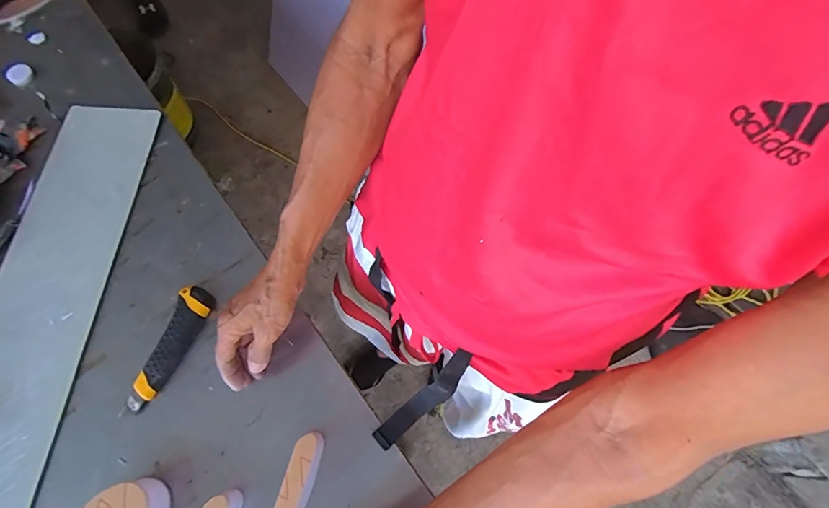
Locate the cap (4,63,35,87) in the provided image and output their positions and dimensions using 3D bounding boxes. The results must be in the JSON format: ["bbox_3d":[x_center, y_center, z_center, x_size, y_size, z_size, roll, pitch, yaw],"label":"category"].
[{"bbox_3d":[-0.622,-0.284,0.671,0.037,0.013,0.037,1,68,-3],"label":"cap"}]

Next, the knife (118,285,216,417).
[{"bbox_3d":[-0.301,0.113,0.518,0.040,0.020,0.155,24,69,6],"label":"knife"}]

